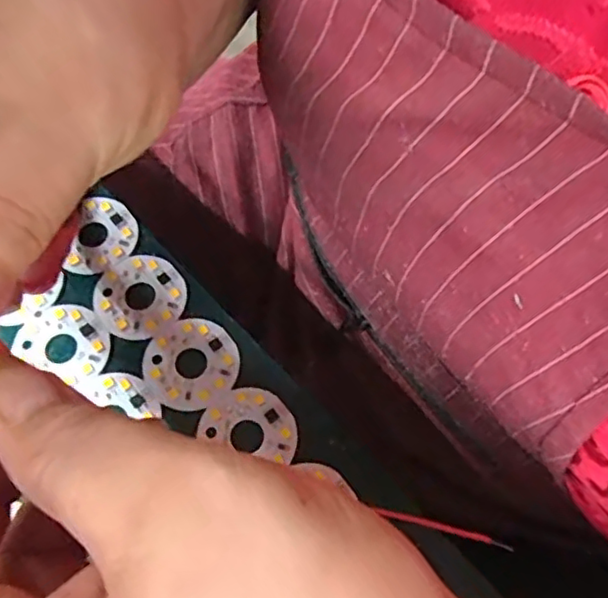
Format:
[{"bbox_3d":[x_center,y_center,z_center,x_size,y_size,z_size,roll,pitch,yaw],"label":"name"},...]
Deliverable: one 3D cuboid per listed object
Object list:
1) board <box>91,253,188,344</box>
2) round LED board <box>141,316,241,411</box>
[{"bbox_3d":[-0.056,-0.002,0.211,0.030,0.004,0.029,1,67,-2],"label":"board"},{"bbox_3d":[-0.037,0.020,0.202,0.030,0.004,0.030,1,67,-2],"label":"round LED board"}]

